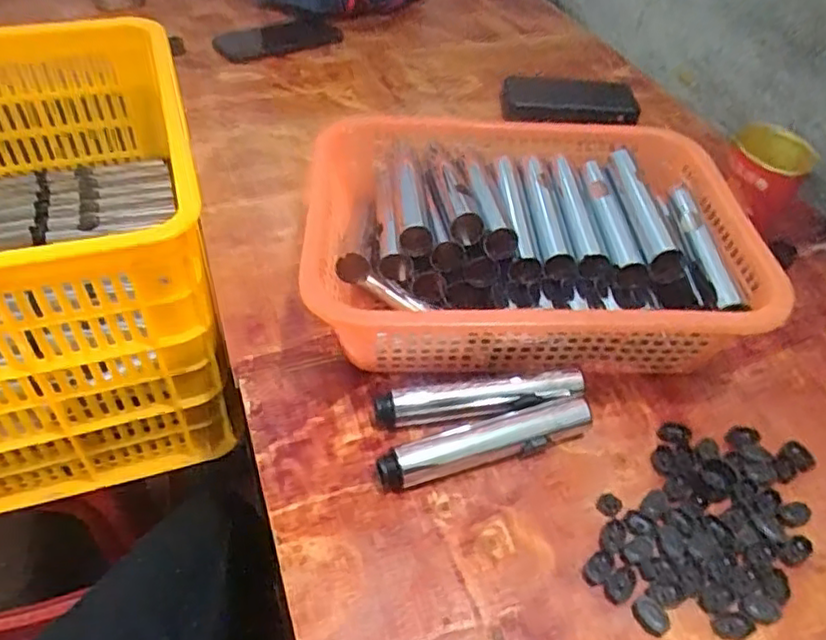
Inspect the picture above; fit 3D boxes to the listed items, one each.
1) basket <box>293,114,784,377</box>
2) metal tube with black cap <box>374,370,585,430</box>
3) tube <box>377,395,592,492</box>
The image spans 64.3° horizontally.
[{"bbox_3d":[0.094,-0.057,0.538,0.314,0.106,0.245,1,45,-1],"label":"basket"},{"bbox_3d":[0.049,0.058,0.471,0.150,0.026,0.026,-6,46,-8],"label":"metal tube with black cap"},{"bbox_3d":[0.050,0.084,0.449,0.150,0.024,0.025,-13,47,-14],"label":"tube"}]

